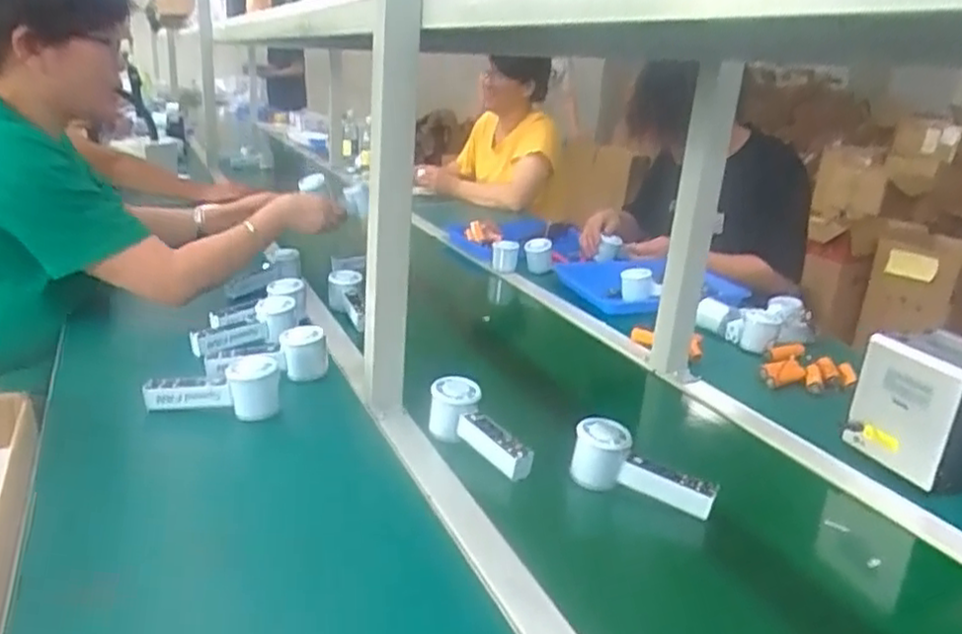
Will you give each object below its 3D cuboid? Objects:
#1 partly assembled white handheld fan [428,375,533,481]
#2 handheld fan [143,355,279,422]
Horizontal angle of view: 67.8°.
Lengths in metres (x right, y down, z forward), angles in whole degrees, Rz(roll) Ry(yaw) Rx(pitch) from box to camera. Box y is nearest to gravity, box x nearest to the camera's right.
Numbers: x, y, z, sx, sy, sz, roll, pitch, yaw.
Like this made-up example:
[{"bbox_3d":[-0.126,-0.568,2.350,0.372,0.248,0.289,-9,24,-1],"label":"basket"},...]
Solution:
[{"bbox_3d":[0.000,0.133,0.809,0.146,0.074,0.052,37,32,29],"label":"partly assembled white handheld fan"},{"bbox_3d":[-0.319,0.087,0.850,0.152,0.066,0.052,1,19,-16],"label":"handheld fan"}]

